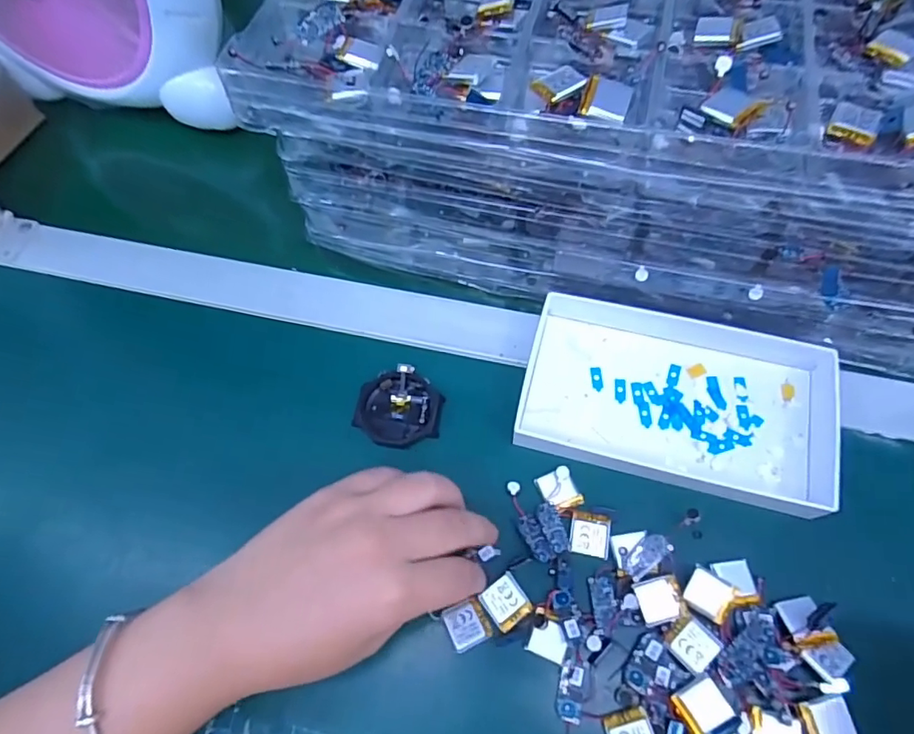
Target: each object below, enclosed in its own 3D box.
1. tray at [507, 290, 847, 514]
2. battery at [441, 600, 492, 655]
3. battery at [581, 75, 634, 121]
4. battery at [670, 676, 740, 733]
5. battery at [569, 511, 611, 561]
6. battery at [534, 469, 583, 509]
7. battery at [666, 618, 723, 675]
[{"bbox_3d":[0.136,0.015,0.330,0.182,0.021,0.109,14,64,10],"label":"tray"},{"bbox_3d":[0.006,0.136,0.284,0.024,0.004,0.020,-9,60,-31],"label":"battery"},{"bbox_3d":[0.076,-0.134,0.271,0.022,0.004,0.022,17,78,2],"label":"battery"},{"bbox_3d":[0.119,0.165,0.262,0.023,0.008,0.021,-28,65,-11],"label":"battery"},{"bbox_3d":[0.075,0.093,0.304,0.021,0.004,0.024,11,64,9],"label":"battery"},{"bbox_3d":[0.059,0.071,0.315,0.020,0.008,0.024,-28,65,-11],"label":"battery"},{"bbox_3d":[0.121,0.141,0.275,0.022,0.004,0.020,-39,67,-15],"label":"battery"}]

